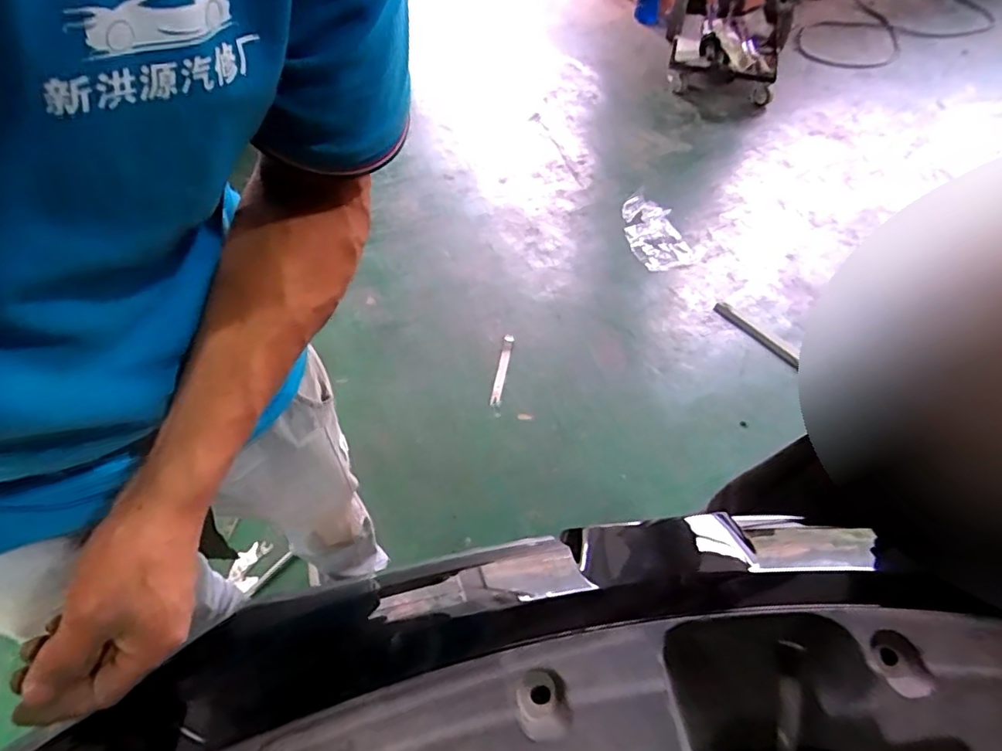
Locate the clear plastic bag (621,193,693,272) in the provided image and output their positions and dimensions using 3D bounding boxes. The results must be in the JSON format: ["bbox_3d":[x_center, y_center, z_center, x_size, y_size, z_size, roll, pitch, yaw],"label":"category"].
[{"bbox_3d":[0.464,-0.458,1.789,0.143,0.085,0.316,-16,55,-11],"label":"clear plastic bag"}]

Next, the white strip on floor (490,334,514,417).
[{"bbox_3d":[0.000,-0.008,1.504,0.032,0.022,0.244,7,54,5],"label":"white strip on floor"}]

